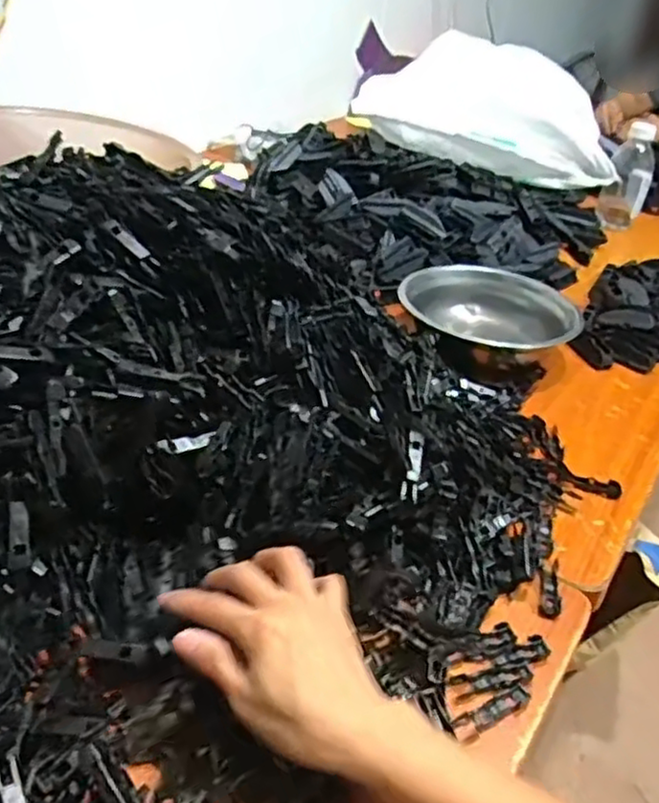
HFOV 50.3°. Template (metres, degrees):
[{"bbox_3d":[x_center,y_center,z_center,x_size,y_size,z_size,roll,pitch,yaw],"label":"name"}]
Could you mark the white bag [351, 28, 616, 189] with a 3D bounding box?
[{"bbox_3d":[0.273,-0.529,1.279,0.429,0.182,0.424,7,34,2],"label":"white bag"}]

